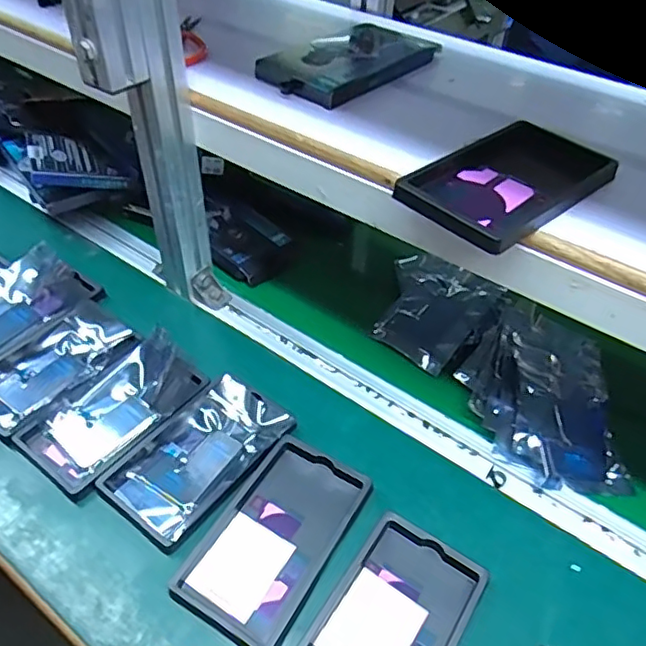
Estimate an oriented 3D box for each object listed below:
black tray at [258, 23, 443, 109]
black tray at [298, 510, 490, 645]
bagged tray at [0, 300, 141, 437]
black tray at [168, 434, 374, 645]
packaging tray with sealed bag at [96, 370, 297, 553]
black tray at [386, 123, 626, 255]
[{"bbox_3d":[0.026,-0.260,0.587,0.100,0.019,0.180,33,52,27],"label":"black tray"},{"bbox_3d":[0.046,0.223,0.429,0.091,0.019,0.152,27,49,23],"label":"black tray"},{"bbox_3d":[-0.271,0.040,0.589,0.094,0.017,0.154,32,51,27],"label":"bagged tray"},{"bbox_3d":[-0.037,0.170,0.472,0.094,0.014,0.160,24,48,21],"label":"black tray"},{"bbox_3d":[-0.108,0.116,0.525,0.095,0.014,0.159,31,51,26],"label":"packaging tray with sealed bag"},{"bbox_3d":[0.139,-0.108,0.441,0.162,0.012,0.097,-32,54,-30],"label":"black tray"}]

